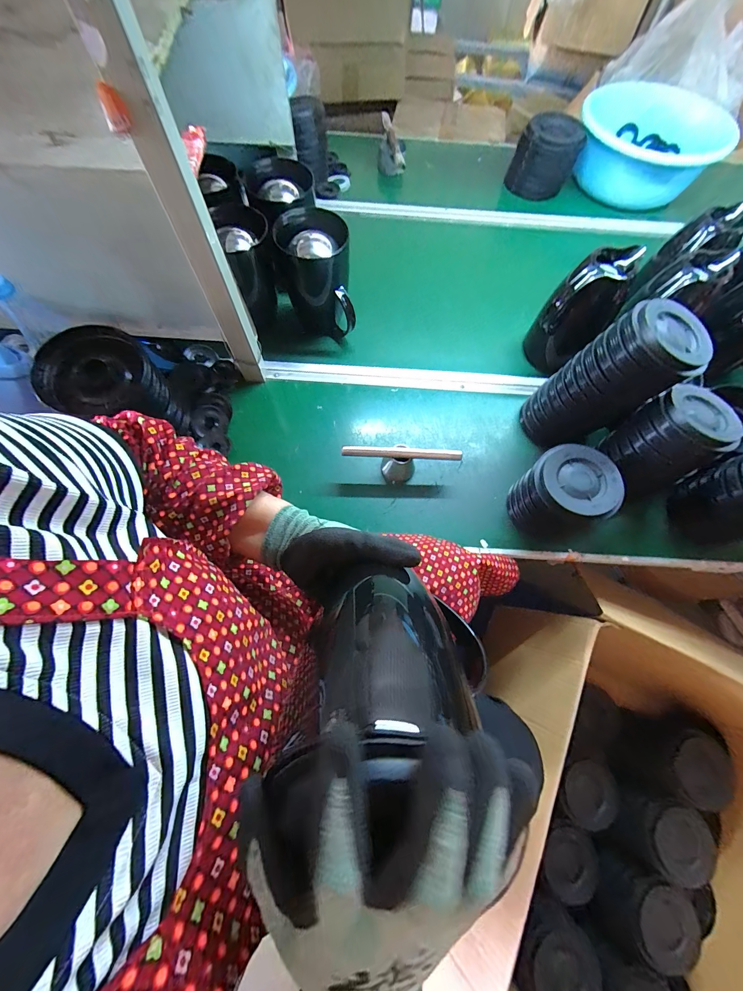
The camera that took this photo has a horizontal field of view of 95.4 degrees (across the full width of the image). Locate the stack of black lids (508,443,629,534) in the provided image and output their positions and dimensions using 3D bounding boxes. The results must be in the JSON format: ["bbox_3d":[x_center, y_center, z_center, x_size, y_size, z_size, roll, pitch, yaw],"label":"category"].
[{"bbox_3d":[0.298,0.002,0.548,0.122,0.129,0.120,-19,70,-9],"label":"stack of black lids"}]

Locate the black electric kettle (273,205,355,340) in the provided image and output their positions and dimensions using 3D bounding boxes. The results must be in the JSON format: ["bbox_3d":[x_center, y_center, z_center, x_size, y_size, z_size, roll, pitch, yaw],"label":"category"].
[{"bbox_3d":[-0.105,-0.412,0.655,0.124,0.173,0.132,-10,69,-6],"label":"black electric kettle"}]

